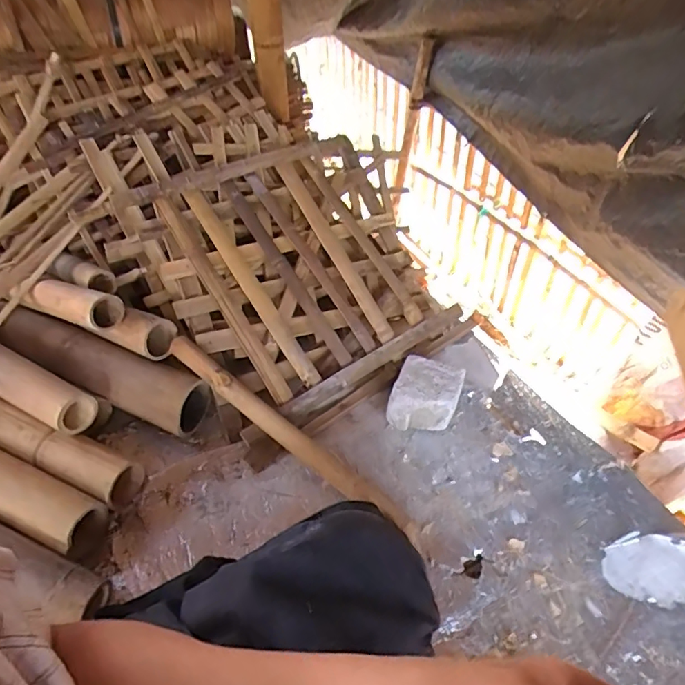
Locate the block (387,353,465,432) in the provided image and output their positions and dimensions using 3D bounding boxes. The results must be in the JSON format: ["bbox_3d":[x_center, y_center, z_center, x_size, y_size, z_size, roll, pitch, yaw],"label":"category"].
[{"bbox_3d":[0.157,0.103,0.958,0.121,0.089,0.130,16,46,13],"label":"block"}]

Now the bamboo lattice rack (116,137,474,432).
[{"bbox_3d":[-0.072,-0.168,1.058,0.485,0.078,0.544,-31,80,-27],"label":"bamboo lattice rack"}]

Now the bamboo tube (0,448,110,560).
[{"bbox_3d":[-0.556,0.201,0.780,0.432,0.077,0.088,18,47,15],"label":"bamboo tube"}]

